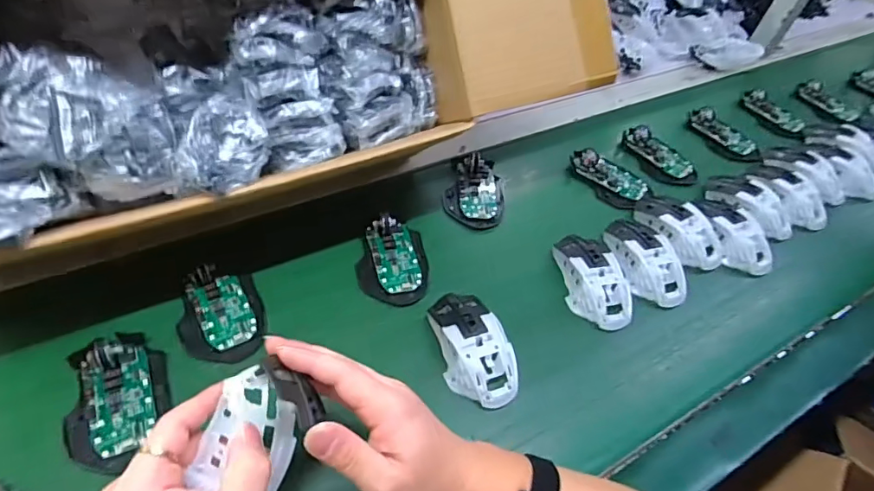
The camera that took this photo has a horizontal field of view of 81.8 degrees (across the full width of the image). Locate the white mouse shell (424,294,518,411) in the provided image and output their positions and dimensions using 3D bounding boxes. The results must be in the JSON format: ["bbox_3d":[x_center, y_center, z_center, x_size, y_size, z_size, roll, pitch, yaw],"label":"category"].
[{"bbox_3d":[0.035,0.092,0.469,0.061,0.031,0.109,-11,52,-14],"label":"white mouse shell"}]

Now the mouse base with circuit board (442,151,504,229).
[{"bbox_3d":[0.047,-0.071,0.617,0.071,0.025,0.100,7,50,0],"label":"mouse base with circuit board"}]

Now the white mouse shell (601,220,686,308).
[{"bbox_3d":[0.235,0.012,0.565,0.060,0.030,0.118,-9,52,-13],"label":"white mouse shell"}]

